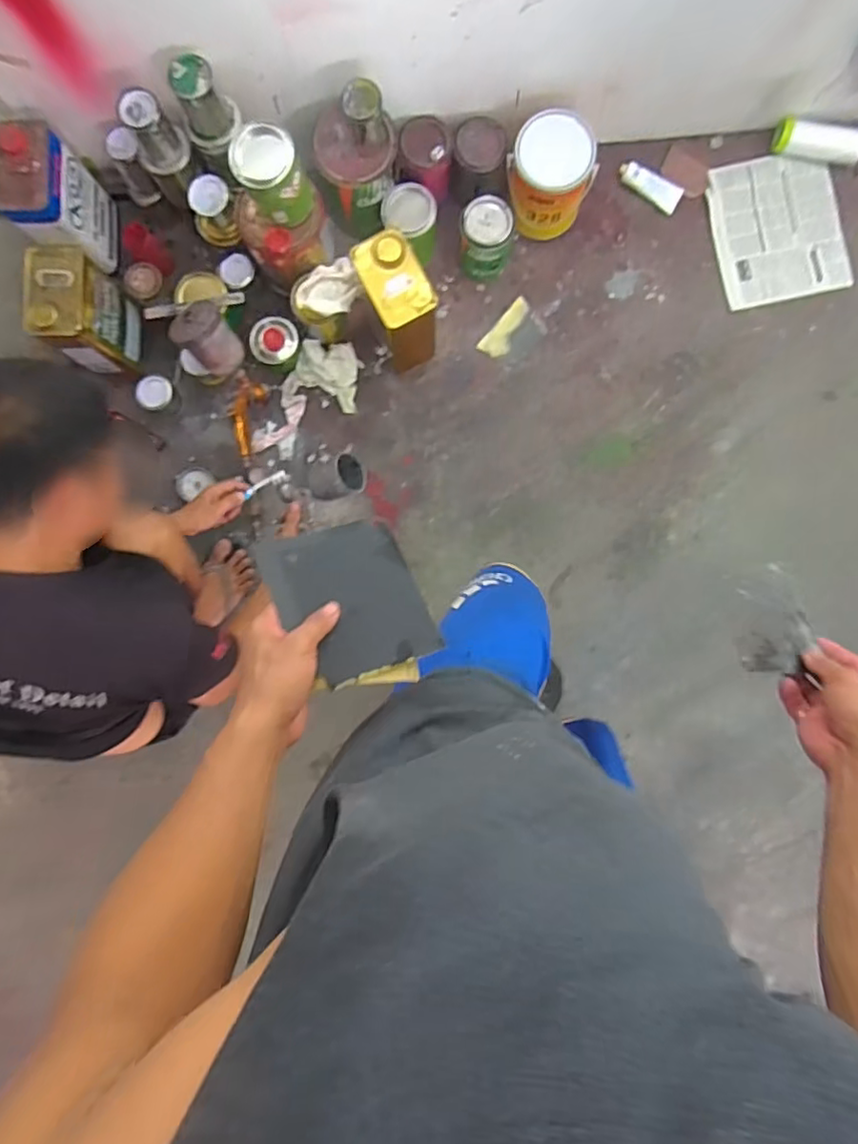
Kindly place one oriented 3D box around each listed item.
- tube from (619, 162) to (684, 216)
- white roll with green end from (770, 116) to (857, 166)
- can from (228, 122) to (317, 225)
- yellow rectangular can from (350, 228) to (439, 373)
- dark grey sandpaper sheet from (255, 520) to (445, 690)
[{"bbox_3d":[0.480,-0.839,1.295,0.145,0.022,0.058,32,91,-1],"label":"tube"},{"bbox_3d":[0.824,-0.909,1.263,0.188,0.046,0.068,21,91,13],"label":"white roll with green end"},{"bbox_3d":[-0.273,-0.697,1.055,0.116,0.119,0.120,0,90,2],"label":"can"},{"bbox_3d":[-0.061,-0.531,1.189,0.125,0.234,0.178,-26,91,1],"label":"yellow rectangular can"},{"bbox_3d":[-0.073,0.023,0.549,0.127,0.011,0.146,-16,70,-23],"label":"dark grey sandpaper sheet"}]

